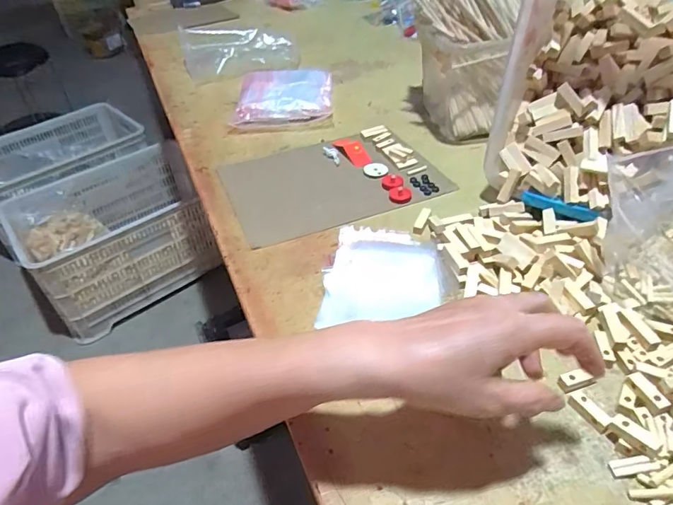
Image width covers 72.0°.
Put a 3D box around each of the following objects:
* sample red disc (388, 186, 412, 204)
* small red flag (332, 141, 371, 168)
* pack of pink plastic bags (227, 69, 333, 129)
[{"bbox_3d":[0.084,-0.076,0.611,0.029,0.004,0.031,-3,41,2],"label":"sample red disc"},{"bbox_3d":[0.026,-0.155,0.706,0.034,0.010,0.076,-28,57,-24],"label":"small red flag"},{"bbox_3d":[-0.099,-0.294,0.875,0.177,0.044,0.203,-3,41,2],"label":"pack of pink plastic bags"}]

